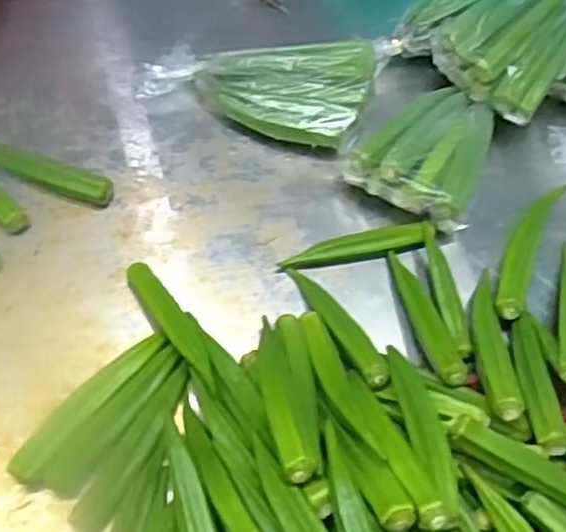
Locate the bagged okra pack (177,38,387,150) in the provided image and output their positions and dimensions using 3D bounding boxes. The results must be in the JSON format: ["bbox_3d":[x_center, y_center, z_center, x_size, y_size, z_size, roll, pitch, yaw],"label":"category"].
[{"bbox_3d":[0.013,-0.164,0.658,0.188,0.046,0.114,-5,56,-8],"label":"bagged okra pack"}]

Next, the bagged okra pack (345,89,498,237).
[{"bbox_3d":[0.136,-0.108,0.630,0.104,0.048,0.144,30,58,15],"label":"bagged okra pack"}]

